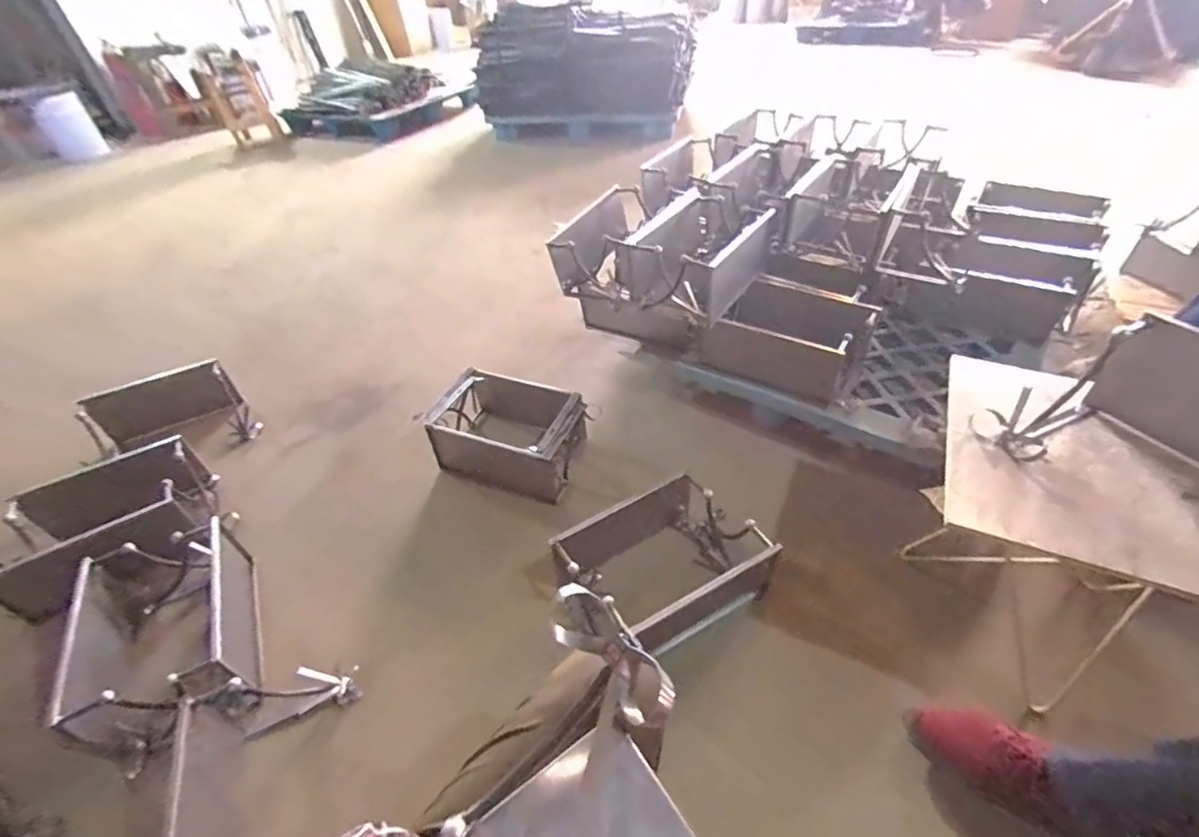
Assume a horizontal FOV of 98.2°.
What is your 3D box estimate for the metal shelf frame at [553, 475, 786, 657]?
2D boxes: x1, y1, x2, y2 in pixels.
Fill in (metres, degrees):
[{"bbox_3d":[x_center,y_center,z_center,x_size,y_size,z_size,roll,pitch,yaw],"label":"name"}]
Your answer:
[{"bbox_3d":[0.127,0.268,0.965,0.361,0.165,0.236,-24,47,-22],"label":"metal shelf frame"}]

